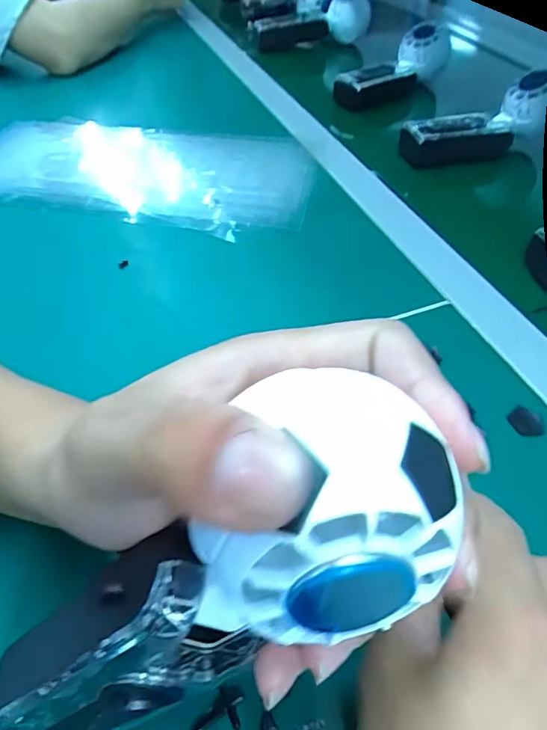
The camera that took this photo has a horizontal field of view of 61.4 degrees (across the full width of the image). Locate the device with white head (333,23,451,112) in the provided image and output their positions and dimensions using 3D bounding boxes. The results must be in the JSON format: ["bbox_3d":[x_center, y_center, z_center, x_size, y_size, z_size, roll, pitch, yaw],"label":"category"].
[{"bbox_3d":[0.149,-0.379,0.597,0.169,0.079,0.041,-26,53,-20],"label":"device with white head"}]

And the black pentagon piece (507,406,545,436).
[{"bbox_3d":[0.146,0.033,0.266,0.016,0.004,0.019,-35,59,-26],"label":"black pentagon piece"}]

